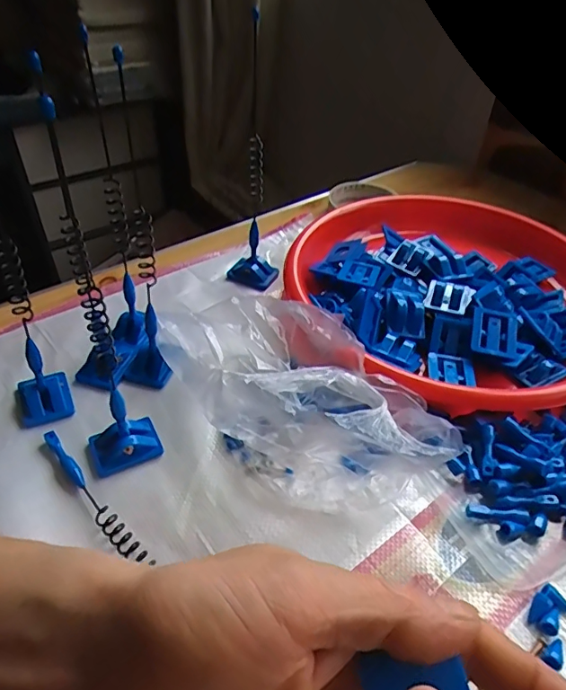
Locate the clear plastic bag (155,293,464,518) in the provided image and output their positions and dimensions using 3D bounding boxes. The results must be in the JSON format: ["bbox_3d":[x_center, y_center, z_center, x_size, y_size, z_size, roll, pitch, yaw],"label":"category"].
[{"bbox_3d":[0.002,0.025,0.352,0.233,0.061,0.113,34,51,30],"label":"clear plastic bag"}]

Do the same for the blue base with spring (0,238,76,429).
[{"bbox_3d":[-0.175,-0.005,0.336,0.035,0.134,0.040,-20,47,-23],"label":"blue base with spring"}]

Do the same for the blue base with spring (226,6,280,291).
[{"bbox_3d":[-0.026,-0.149,0.432,0.046,0.218,0.038,0,42,-3],"label":"blue base with spring"}]

